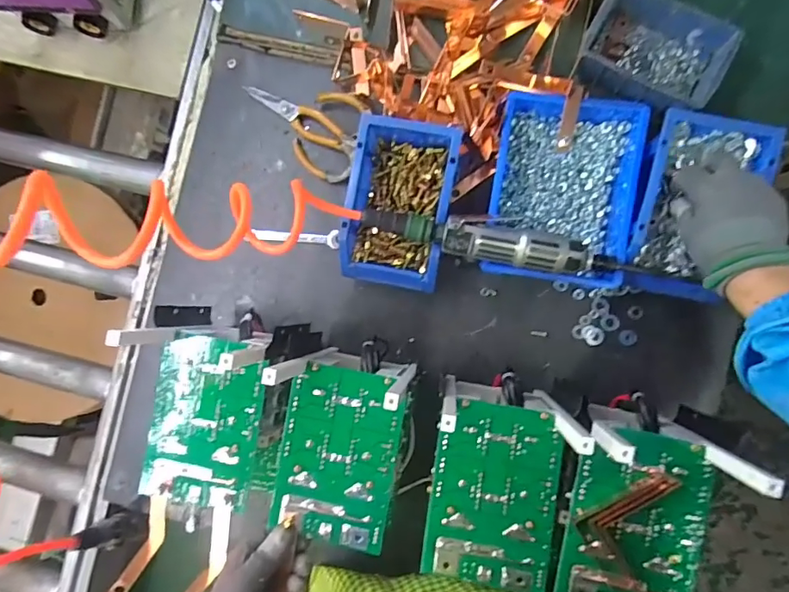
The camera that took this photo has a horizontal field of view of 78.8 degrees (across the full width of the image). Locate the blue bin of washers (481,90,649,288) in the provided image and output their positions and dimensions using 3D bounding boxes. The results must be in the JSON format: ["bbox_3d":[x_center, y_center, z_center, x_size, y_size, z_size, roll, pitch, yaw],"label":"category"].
[{"bbox_3d":[0.184,-0.120,0.532,0.147,0.059,0.208,8,89,7],"label":"blue bin of washers"}]

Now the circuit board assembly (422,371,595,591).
[{"bbox_3d":[0.097,0.180,0.463,0.121,0.057,0.178,9,89,7],"label":"circuit board assembly"}]

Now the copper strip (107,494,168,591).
[{"bbox_3d":[-0.250,0.250,0.475,0.016,0.046,0.095,15,59,7],"label":"copper strip"}]

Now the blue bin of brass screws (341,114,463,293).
[{"bbox_3d":[0.008,-0.105,0.550,0.110,0.074,0.188,11,89,7],"label":"blue bin of brass screws"}]

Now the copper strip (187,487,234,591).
[{"bbox_3d":[-0.179,0.246,0.462,0.023,0.044,0.111,10,61,7],"label":"copper strip"}]

